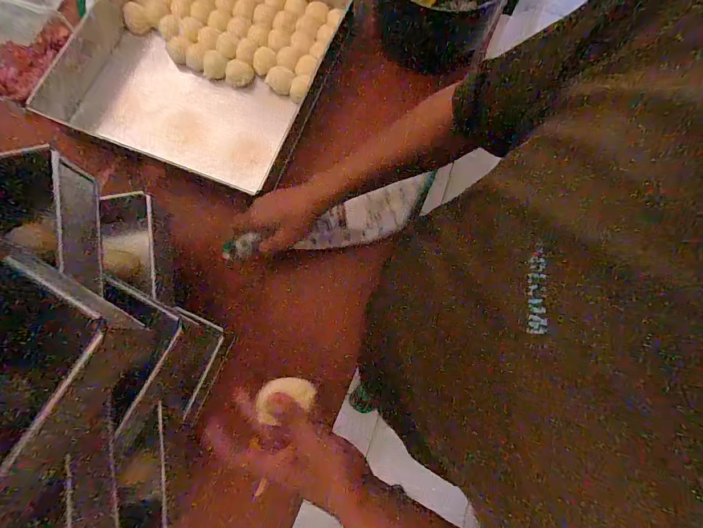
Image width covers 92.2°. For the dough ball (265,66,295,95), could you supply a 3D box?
[{"bbox_3d":[-0.129,-0.333,0.613,0.042,0.030,0.040,0,78,-1],"label":"dough ball"}]

